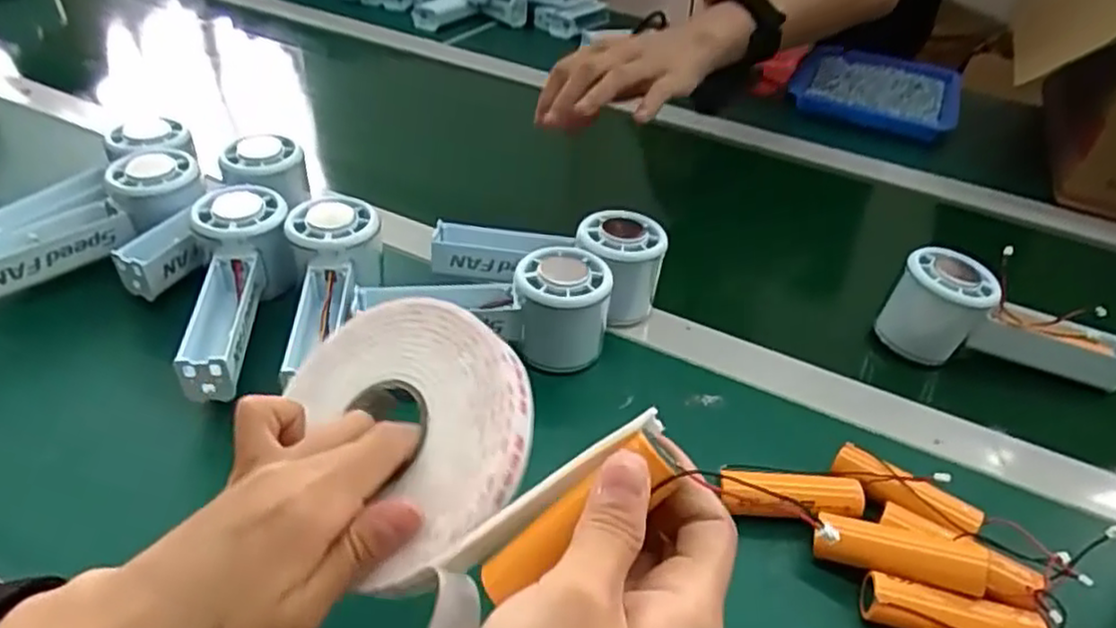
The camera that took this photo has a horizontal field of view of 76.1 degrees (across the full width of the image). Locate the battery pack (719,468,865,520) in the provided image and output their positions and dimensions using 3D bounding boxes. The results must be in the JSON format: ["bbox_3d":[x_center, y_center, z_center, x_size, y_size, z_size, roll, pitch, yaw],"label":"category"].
[{"bbox_3d":[0.116,0.095,0.362,0.070,0.024,0.022,4,39,-3],"label":"battery pack"}]

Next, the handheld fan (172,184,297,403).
[{"bbox_3d":[-0.195,-0.022,0.438,0.062,0.056,0.137,-6,41,-15],"label":"handheld fan"}]

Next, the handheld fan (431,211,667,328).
[{"bbox_3d":[-0.009,-0.034,0.474,0.150,0.063,0.052,7,39,0],"label":"handheld fan"}]

